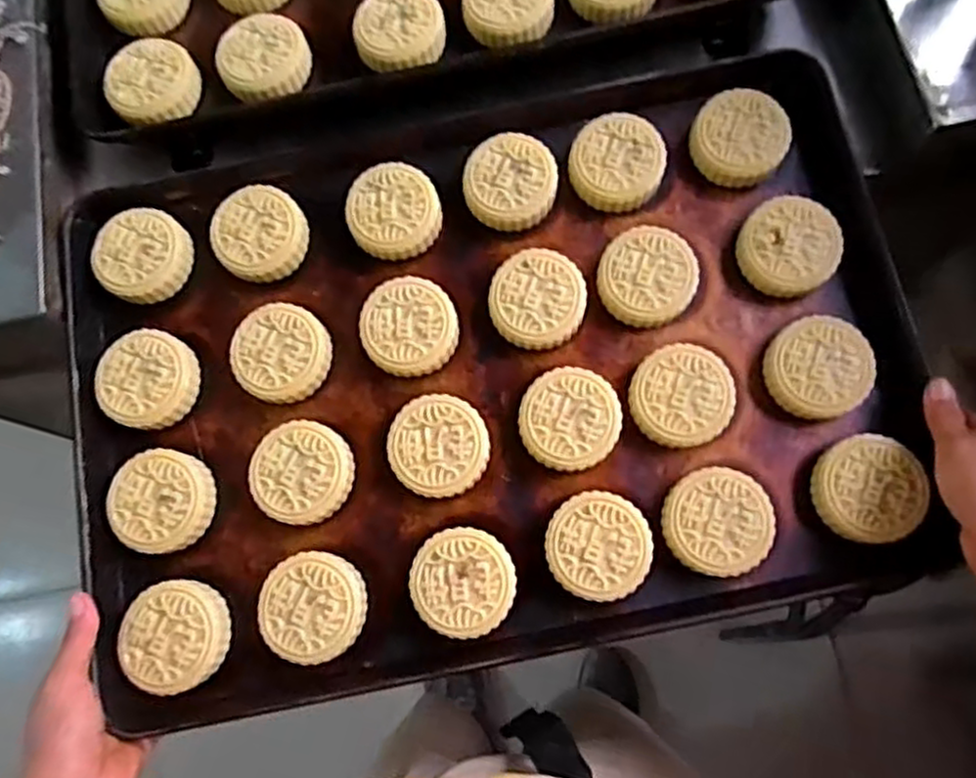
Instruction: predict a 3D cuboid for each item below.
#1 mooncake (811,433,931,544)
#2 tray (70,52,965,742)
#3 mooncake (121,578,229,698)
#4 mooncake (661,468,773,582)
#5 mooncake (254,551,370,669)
[{"bbox_3d":[0.259,0.069,0.490,0.068,0.025,0.068,-2,75,7],"label":"mooncake"},{"bbox_3d":[-0.001,-0.014,0.524,0.579,0.033,0.393,-11,77,0],"label":"tray"},{"bbox_3d":[-0.213,0.169,0.492,0.067,0.026,0.069,24,81,4],"label":"mooncake"},{"bbox_3d":[0.156,0.091,0.490,0.070,0.024,0.070,8,78,6],"label":"mooncake"},{"bbox_3d":[-0.122,0.152,0.499,0.071,0.025,0.072,9,78,4],"label":"mooncake"}]

